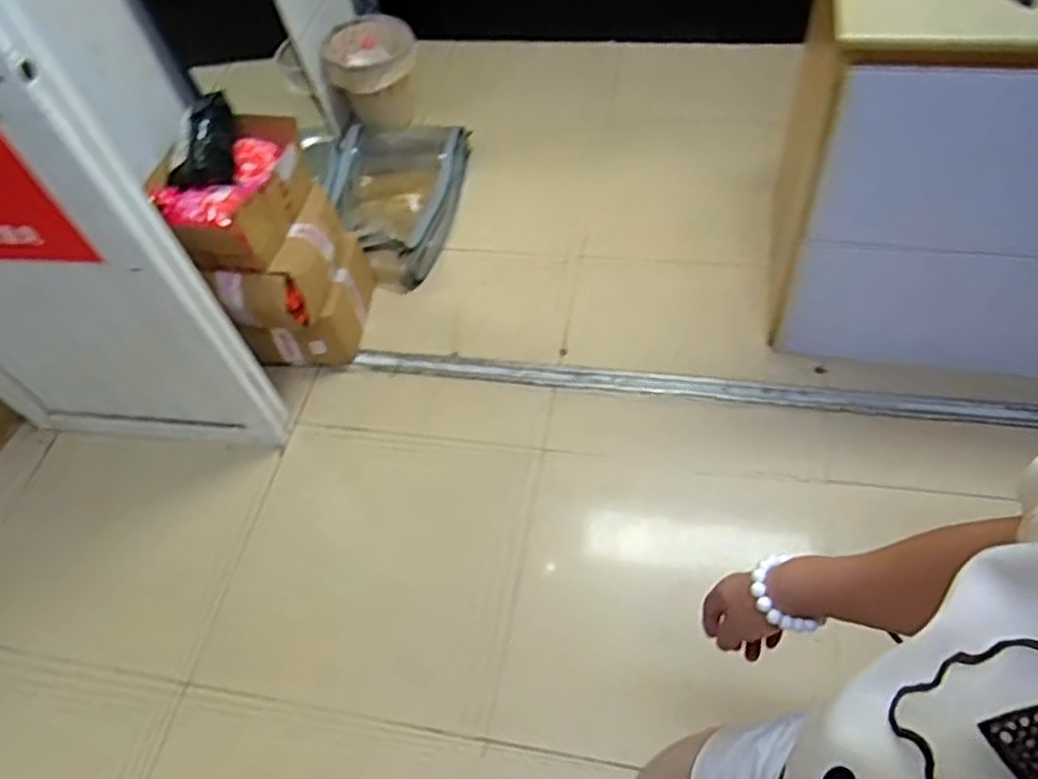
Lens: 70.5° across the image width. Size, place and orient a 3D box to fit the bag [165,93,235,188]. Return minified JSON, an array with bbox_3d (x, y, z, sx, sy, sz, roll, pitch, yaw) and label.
[{"bbox_3d":[-0.643,-0.510,1.526,0.099,0.091,0.216,14,86,16],"label":"bag"}]

